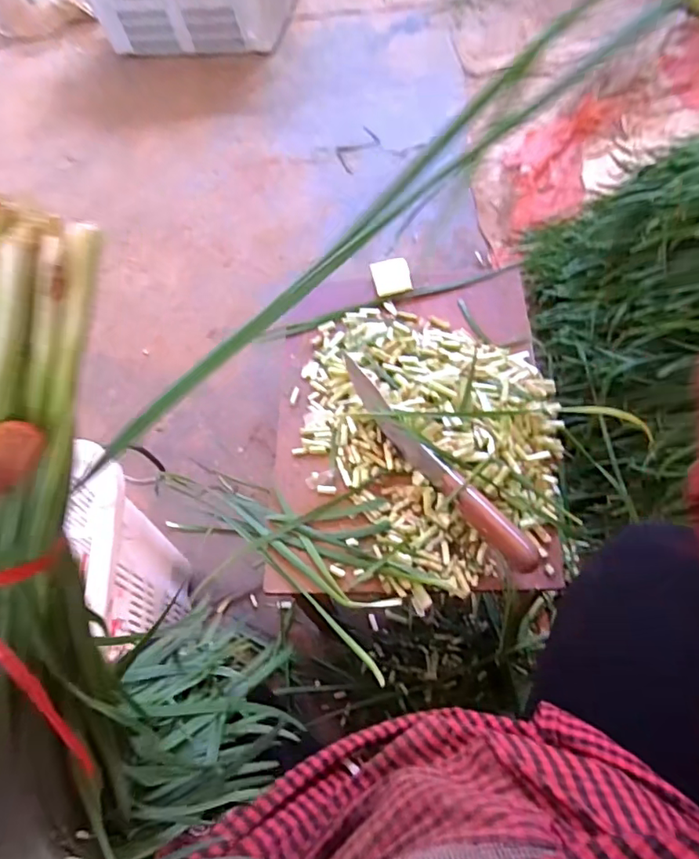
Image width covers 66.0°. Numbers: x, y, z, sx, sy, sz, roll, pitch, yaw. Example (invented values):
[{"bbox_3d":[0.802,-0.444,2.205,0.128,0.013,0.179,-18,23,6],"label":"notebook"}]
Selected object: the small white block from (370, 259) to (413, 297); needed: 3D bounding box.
[{"bbox_3d":[0.062,-0.222,0.778,0.055,0.008,0.072,-8,59,-1],"label":"small white block"}]

